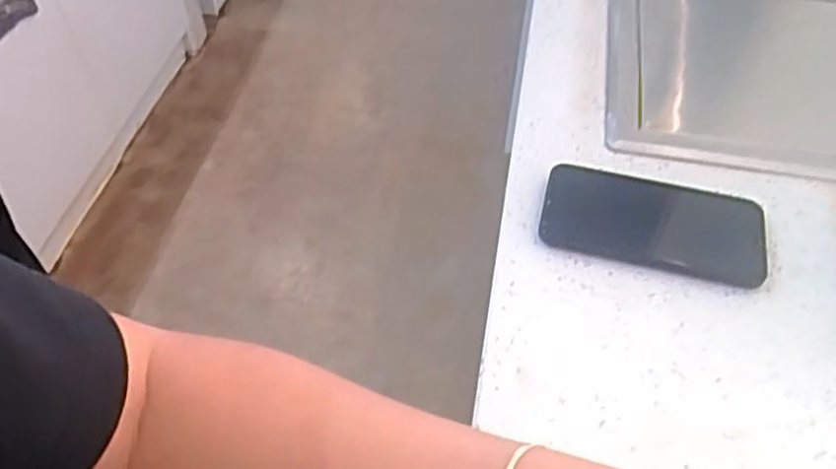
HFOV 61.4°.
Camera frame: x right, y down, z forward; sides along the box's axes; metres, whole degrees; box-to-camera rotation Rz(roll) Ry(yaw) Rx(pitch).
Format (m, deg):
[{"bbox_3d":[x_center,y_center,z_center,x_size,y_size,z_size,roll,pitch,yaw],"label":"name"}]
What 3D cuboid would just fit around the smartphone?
[{"bbox_3d":[0.175,-0.010,0.526,0.159,0.009,0.085,14,52,10],"label":"smartphone"}]

